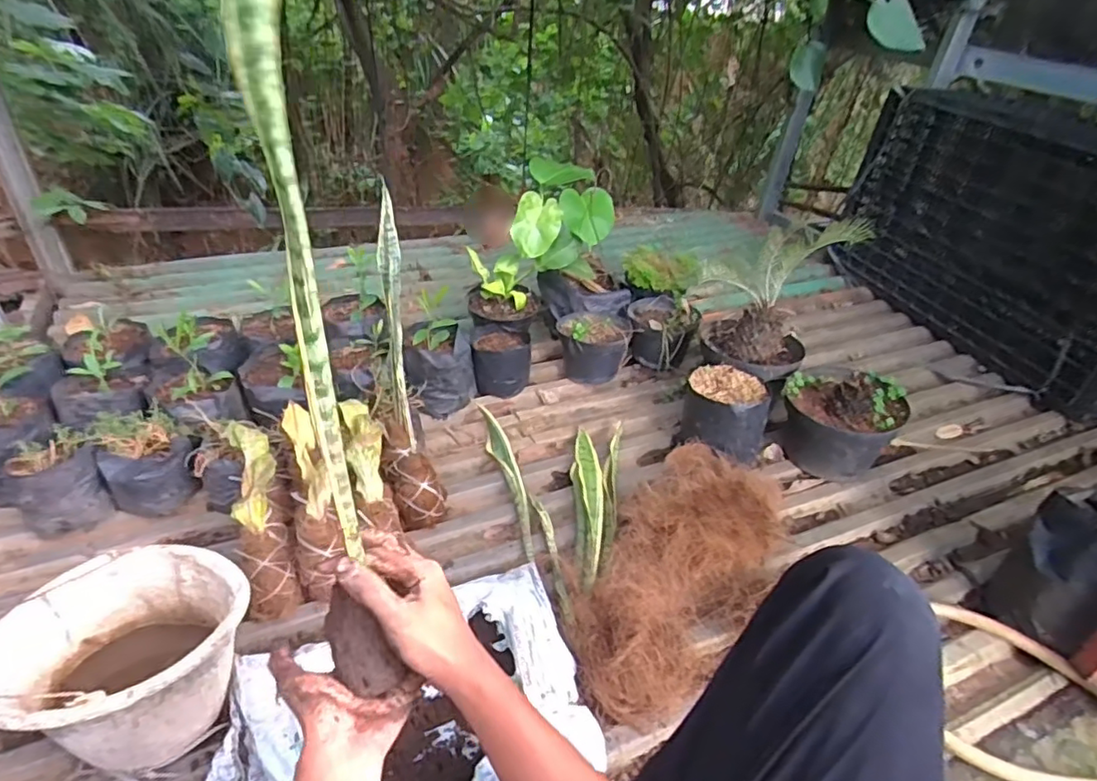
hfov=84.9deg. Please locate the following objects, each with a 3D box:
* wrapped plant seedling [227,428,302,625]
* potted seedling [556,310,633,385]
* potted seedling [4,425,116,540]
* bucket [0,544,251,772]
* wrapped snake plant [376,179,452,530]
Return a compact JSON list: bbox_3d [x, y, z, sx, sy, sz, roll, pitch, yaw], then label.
[{"bbox_3d":[-0.437,0.175,0.906,0.069,0.093,0.325,-12,66,-23],"label":"wrapped plant seedling"},{"bbox_3d":[0.101,-0.107,1.423,0.166,0.142,0.189,9,37,1],"label":"potted seedling"},{"bbox_3d":[-0.781,0.157,0.965,0.093,0.142,0.121,31,43,28],"label":"potted seedling"},{"bbox_3d":[-0.495,0.324,0.723,0.221,0.197,0.227,5,37,-4],"label":"bucket"},{"bbox_3d":[-0.238,-0.044,0.981,0.088,0.541,0.078,-8,8,-18],"label":"wrapped snake plant"}]

